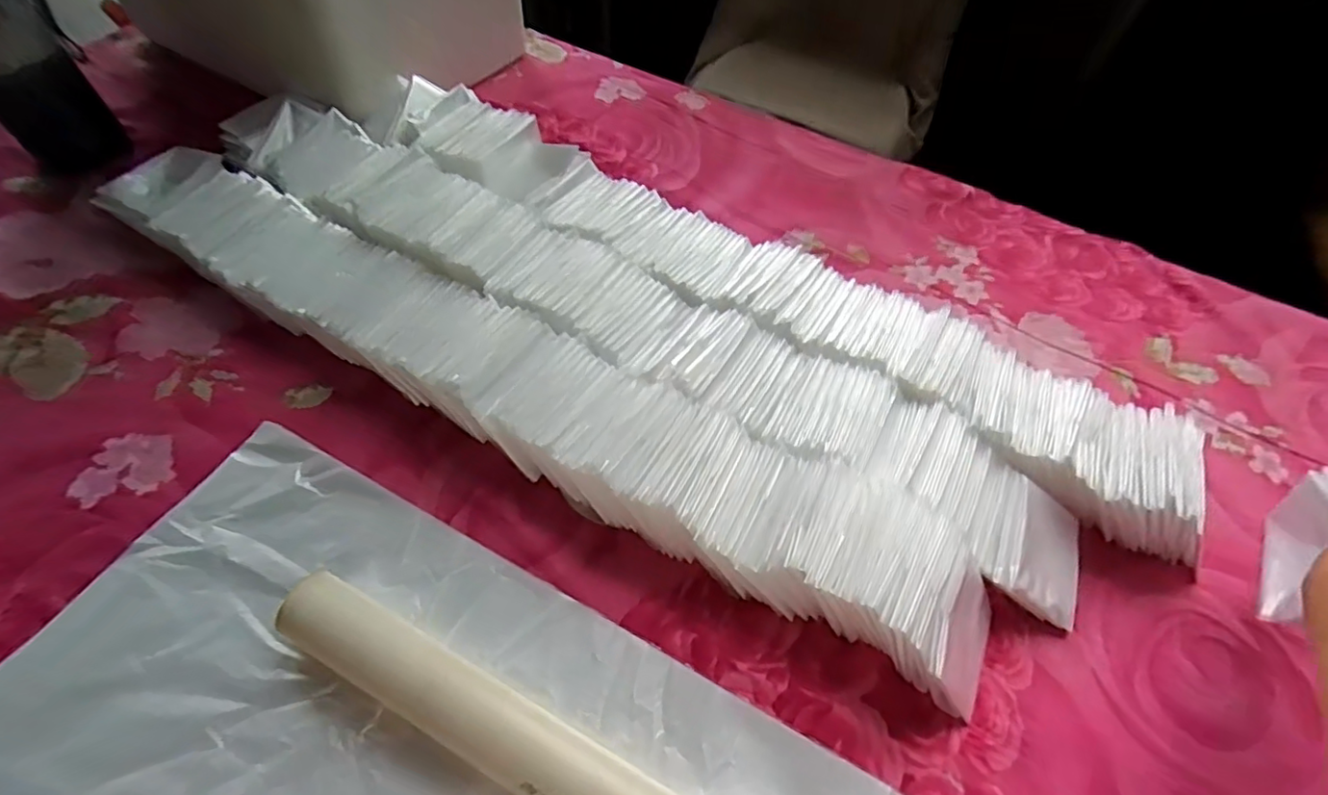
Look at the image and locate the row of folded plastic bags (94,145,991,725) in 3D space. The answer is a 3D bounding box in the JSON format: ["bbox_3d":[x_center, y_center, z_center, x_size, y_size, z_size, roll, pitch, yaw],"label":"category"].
[{"bbox_3d":[-0.122,-0.015,0.442,0.745,0.061,0.111,26,61,11],"label":"row of folded plastic bags"}]

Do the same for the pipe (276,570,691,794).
[{"bbox_3d":[-0.044,0.203,0.318,0.338,0.045,0.048,25,58,11],"label":"pipe"}]

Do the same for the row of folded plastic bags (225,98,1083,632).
[{"bbox_3d":[-0.040,-0.071,0.467,0.757,0.031,0.104,29,59,10],"label":"row of folded plastic bags"}]

